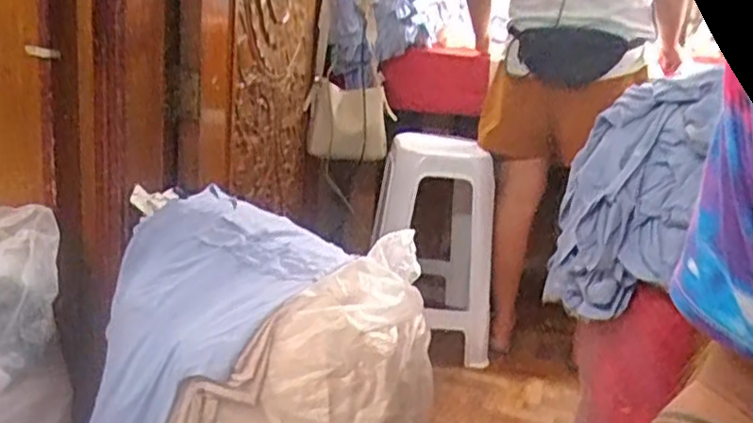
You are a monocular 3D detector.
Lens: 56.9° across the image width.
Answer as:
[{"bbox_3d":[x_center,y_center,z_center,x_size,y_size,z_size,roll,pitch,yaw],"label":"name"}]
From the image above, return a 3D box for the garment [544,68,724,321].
[{"bbox_3d":[0.386,-0.009,1.166,0.105,0.412,0.339,0,17,-20],"label":"garment"}]

